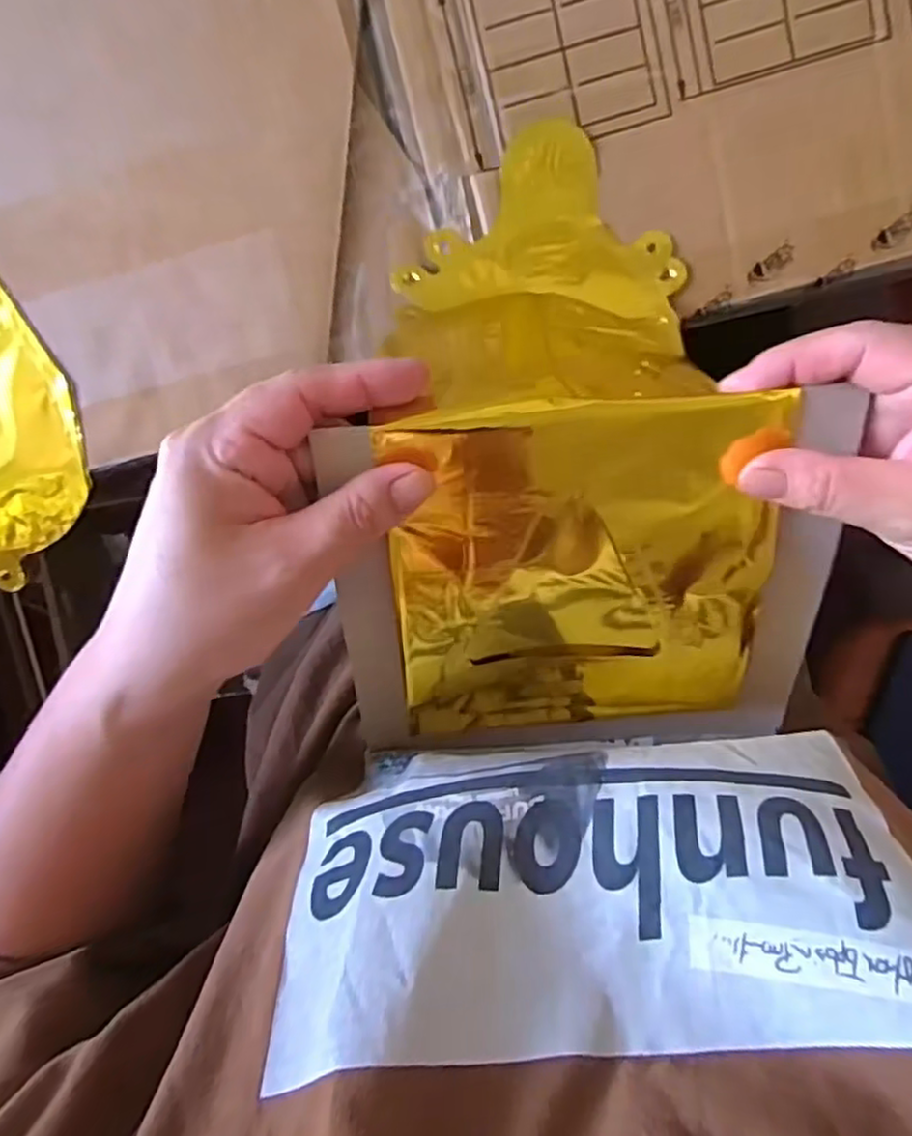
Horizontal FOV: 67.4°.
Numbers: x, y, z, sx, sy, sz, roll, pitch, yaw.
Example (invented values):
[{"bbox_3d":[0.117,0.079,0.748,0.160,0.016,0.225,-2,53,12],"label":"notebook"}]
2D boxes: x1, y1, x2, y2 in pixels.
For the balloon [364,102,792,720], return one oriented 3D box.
[{"bbox_3d":[0.045,-0.057,0.271,0.138,0.099,0.248,-2,87,4],"label":"balloon"}]

